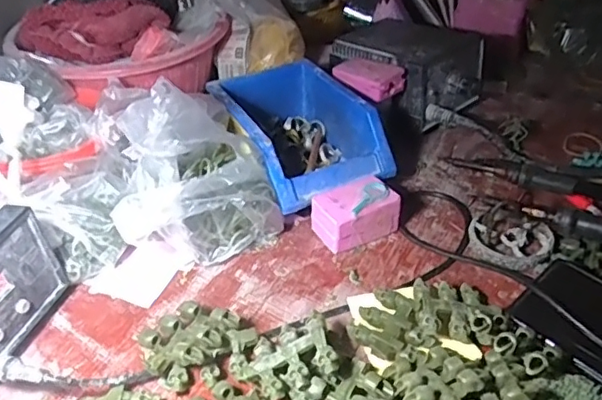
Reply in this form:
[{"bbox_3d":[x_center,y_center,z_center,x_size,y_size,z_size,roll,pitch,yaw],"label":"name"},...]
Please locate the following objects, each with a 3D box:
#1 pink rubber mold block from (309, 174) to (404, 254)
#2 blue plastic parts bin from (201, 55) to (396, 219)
[{"bbox_3d":[0.049,0.012,0.510,0.067,0.041,0.049,-23,43,-25],"label":"pink rubber mold block"},{"bbox_3d":[-0.006,-0.072,0.591,0.135,0.077,0.206,-20,42,-22],"label":"blue plastic parts bin"}]

